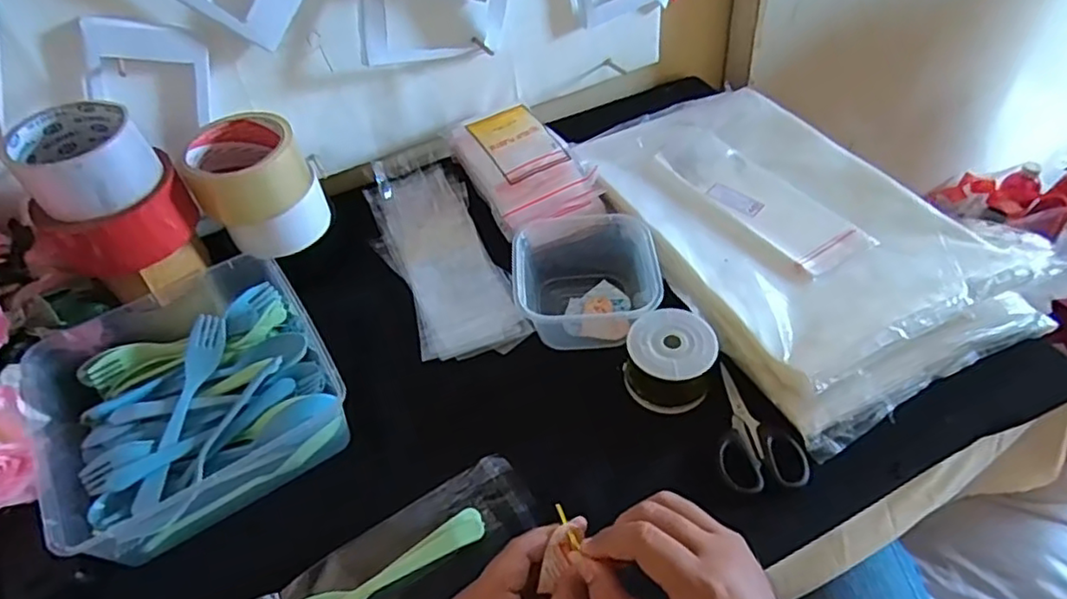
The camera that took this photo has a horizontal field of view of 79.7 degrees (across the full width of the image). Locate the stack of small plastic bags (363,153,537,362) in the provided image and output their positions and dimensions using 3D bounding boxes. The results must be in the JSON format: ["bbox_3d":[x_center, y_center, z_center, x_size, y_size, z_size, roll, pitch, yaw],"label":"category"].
[{"bbox_3d":[-0.089,-0.044,0.604,0.095,0.029,0.235,-23,57,-7],"label":"stack of small plastic bags"}]

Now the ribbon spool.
[{"bbox_3d":[0.106,0.051,0.504,0.068,0.056,0.067,-3,48,3],"label":"ribbon spool"}]

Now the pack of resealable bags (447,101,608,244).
[{"bbox_3d":[-0.007,-0.131,0.642,0.108,0.051,0.158,-23,50,-15],"label":"pack of resealable bags"}]

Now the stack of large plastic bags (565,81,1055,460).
[{"bbox_3d":[0.227,-0.076,0.598,0.252,0.045,0.386,-22,49,-14],"label":"stack of large plastic bags"}]

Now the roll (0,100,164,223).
[{"bbox_3d":[-0.338,-0.106,0.484,0.087,0.050,0.091,-3,48,3],"label":"roll"}]

